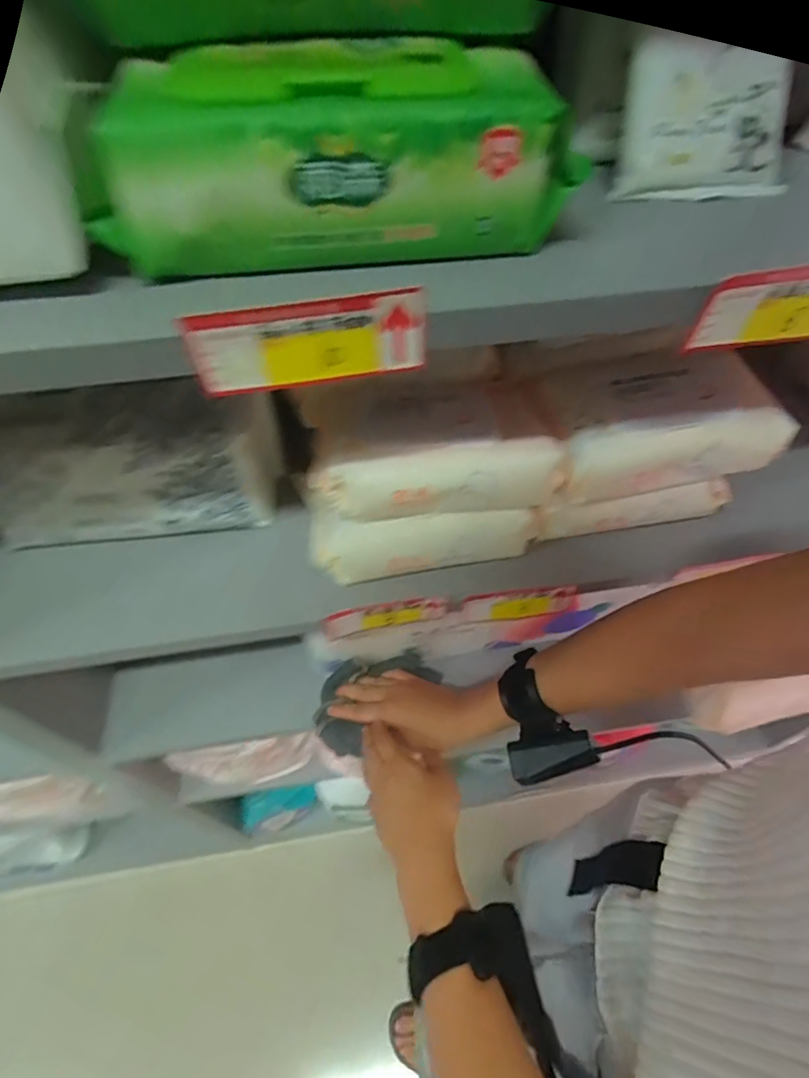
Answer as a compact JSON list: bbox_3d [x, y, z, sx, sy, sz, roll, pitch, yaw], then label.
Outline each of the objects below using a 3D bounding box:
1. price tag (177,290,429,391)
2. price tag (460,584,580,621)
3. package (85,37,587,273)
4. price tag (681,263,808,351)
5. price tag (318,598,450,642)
[{"bbox_3d":[-0.037,-0.078,0.209,0.090,0.036,0.005,-8,56,-5],"label":"price tag"},{"bbox_3d":[0.090,0.051,0.420,0.088,0.033,0.008,-6,55,-4],"label":"price tag"},{"bbox_3d":[-0.024,-0.152,0.209,0.183,0.058,0.070,-7,55,-5],"label":"package"},{"bbox_3d":[0.172,-0.103,0.233,0.092,0.038,0.004,-9,56,-6],"label":"price tag"},{"bbox_3d":[-0.013,0.060,0.405,0.095,0.036,0.006,-9,53,-3],"label":"price tag"}]

